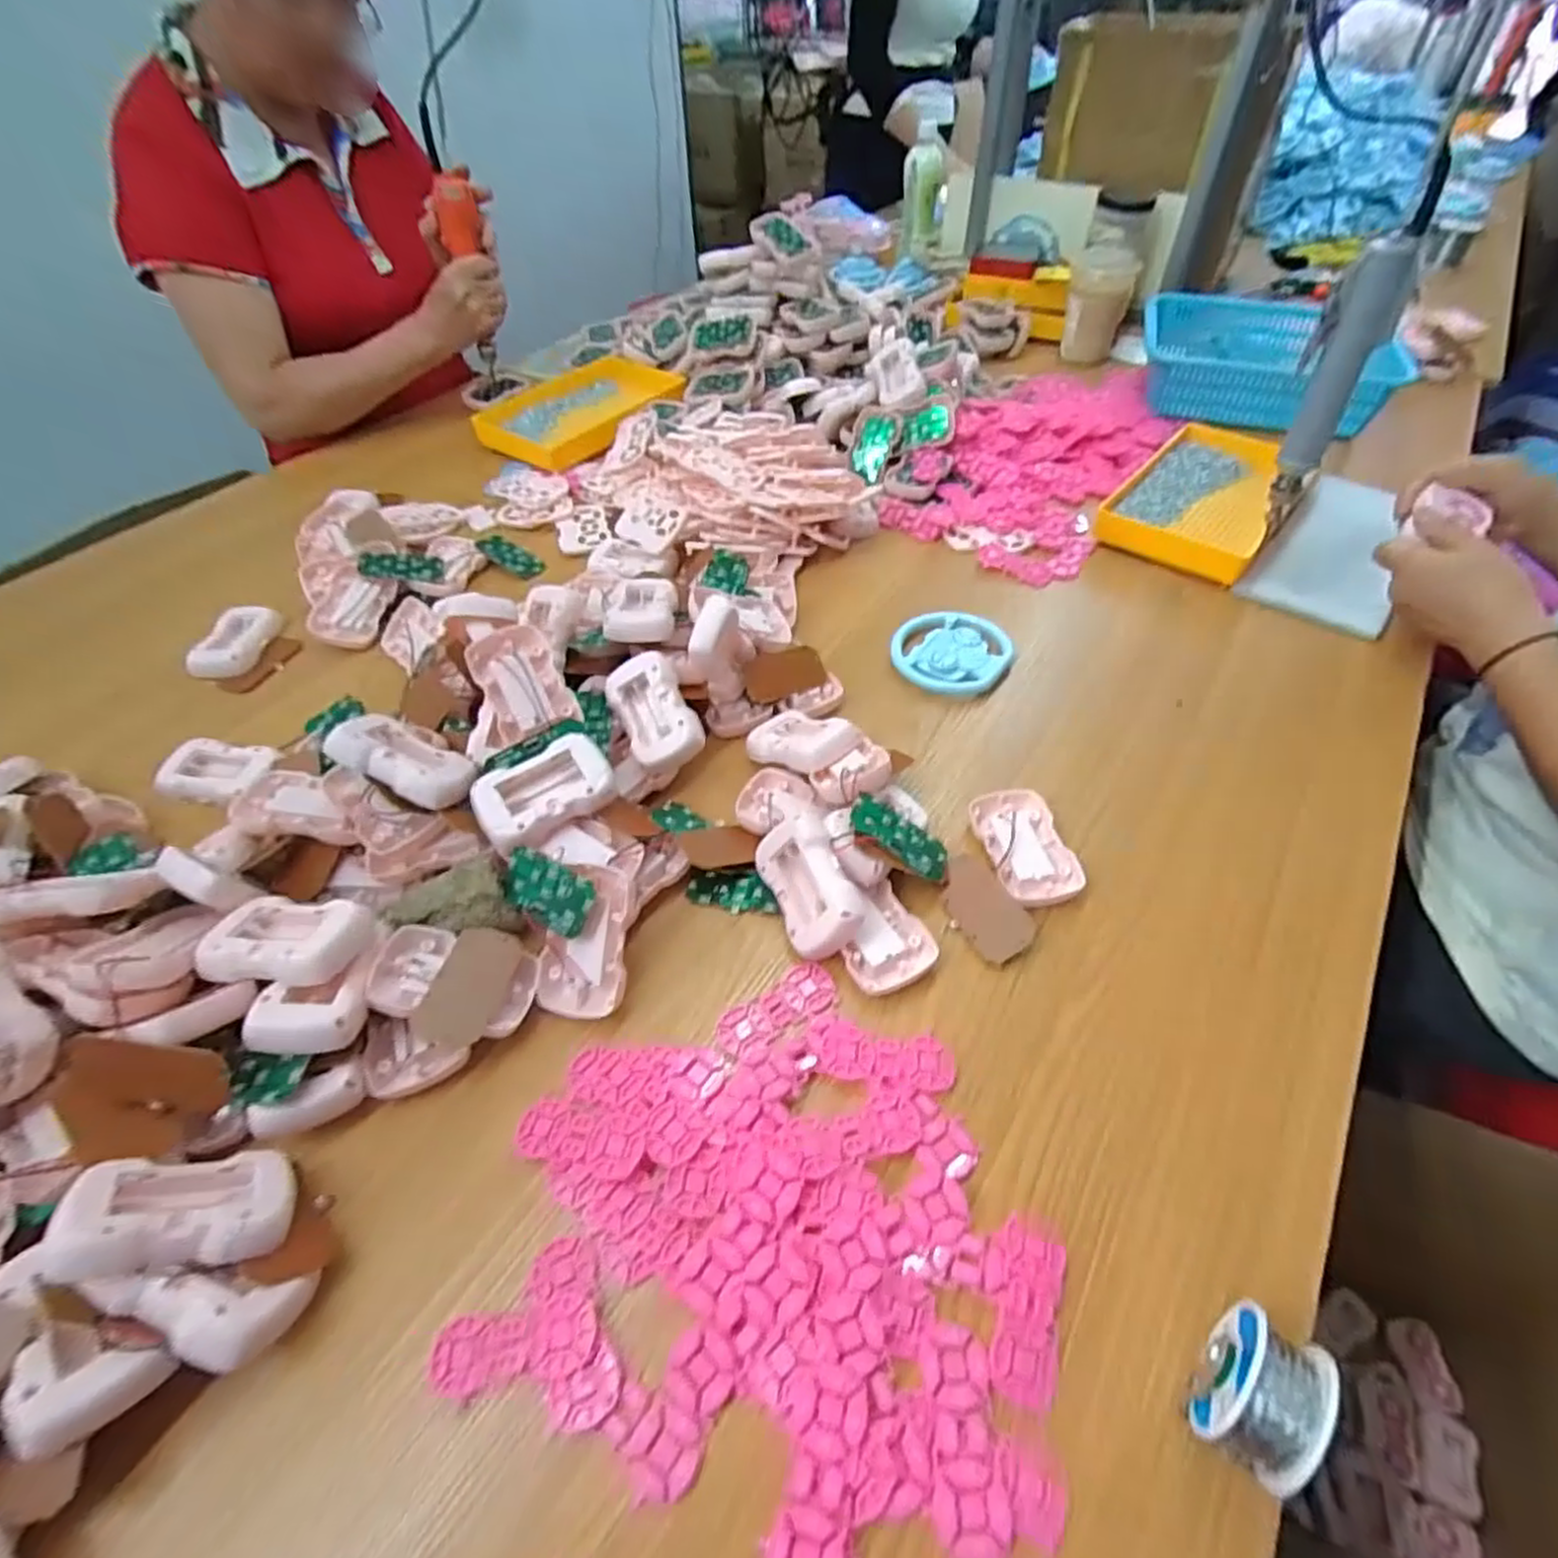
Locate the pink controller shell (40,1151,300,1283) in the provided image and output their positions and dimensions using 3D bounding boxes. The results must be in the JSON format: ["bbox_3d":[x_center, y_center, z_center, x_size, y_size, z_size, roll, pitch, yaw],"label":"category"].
[{"bbox_3d":[-0.270,0.196,0.337,0.085,0.023,0.044,16,38,-35],"label":"pink controller shell"}]

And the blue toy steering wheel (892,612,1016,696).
[{"bbox_3d":[0.149,-0.109,0.644,0.097,0.012,0.094,-1,49,1],"label":"blue toy steering wheel"}]

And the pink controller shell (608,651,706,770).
[{"bbox_3d":[-0.092,-0.051,0.548,0.052,0.016,0.084,-30,77,5],"label":"pink controller shell"}]

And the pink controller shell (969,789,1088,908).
[{"bbox_3d":[0.169,0.045,0.511,0.055,0.010,0.088,-9,50,-7],"label":"pink controller shell"}]

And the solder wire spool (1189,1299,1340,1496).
[{"bbox_3d":[0.191,0.250,0.303,0.038,0.054,0.051,33,57,26],"label":"solder wire spool"}]

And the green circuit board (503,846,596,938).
[{"bbox_3d":[-0.141,0.067,0.449,0.069,0.005,0.037,25,96,27],"label":"green circuit board"}]

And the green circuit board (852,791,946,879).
[{"bbox_3d":[0.081,0.038,0.491,0.075,0.009,0.035,34,52,-9],"label":"green circuit board"}]

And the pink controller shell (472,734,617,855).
[{"bbox_3d":[-0.153,0.008,0.485,0.086,0.022,0.056,-35,77,-21],"label":"pink controller shell"}]

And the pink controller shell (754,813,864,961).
[{"bbox_3d":[0.018,0.068,0.470,0.051,0.023,0.086,-44,55,23],"label":"pink controller shell"}]

